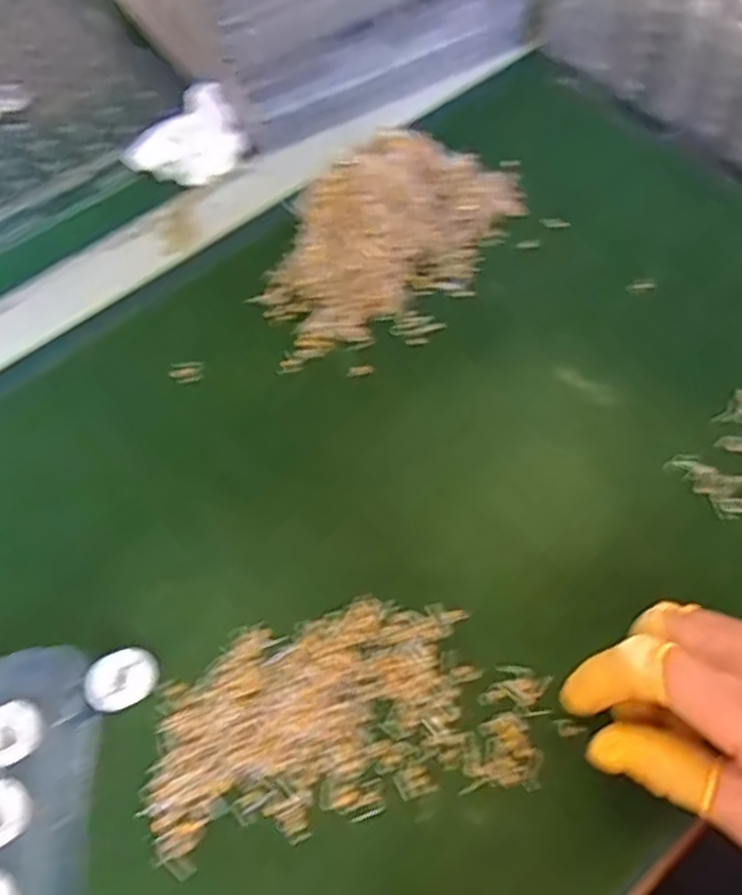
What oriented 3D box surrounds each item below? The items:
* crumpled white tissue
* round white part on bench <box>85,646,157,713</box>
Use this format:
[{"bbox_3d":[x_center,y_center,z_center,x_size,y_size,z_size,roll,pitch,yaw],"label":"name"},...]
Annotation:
[{"bbox_3d":[-0.121,-0.207,0.491,0.058,0.028,0.080,28,64,20],"label":"crumpled white tissue"},{"bbox_3d":[-0.108,0.099,0.313,0.029,0.010,0.023,-29,61,-14],"label":"round white part on bench"}]

